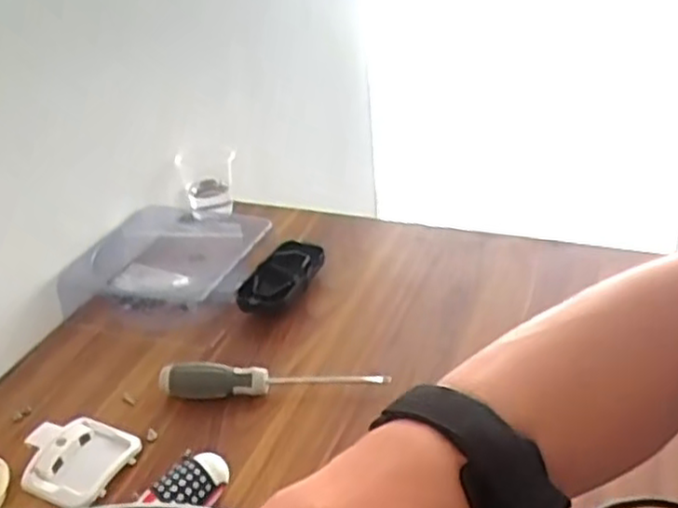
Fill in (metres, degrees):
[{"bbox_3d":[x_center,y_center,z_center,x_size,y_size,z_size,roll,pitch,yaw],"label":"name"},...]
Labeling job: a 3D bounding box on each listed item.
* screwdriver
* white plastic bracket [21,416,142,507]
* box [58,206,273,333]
[{"bbox_3d":[-0.055,0.103,0.596,0.188,0.025,0.021,-2,32,5],"label":"screwdriver"},{"bbox_3d":[-0.201,0.156,0.548,0.080,0.020,0.071,9,34,23],"label":"white plastic bracket"},{"bbox_3d":[-0.177,0.013,0.743,0.163,0.053,0.170,7,34,20],"label":"box"}]

